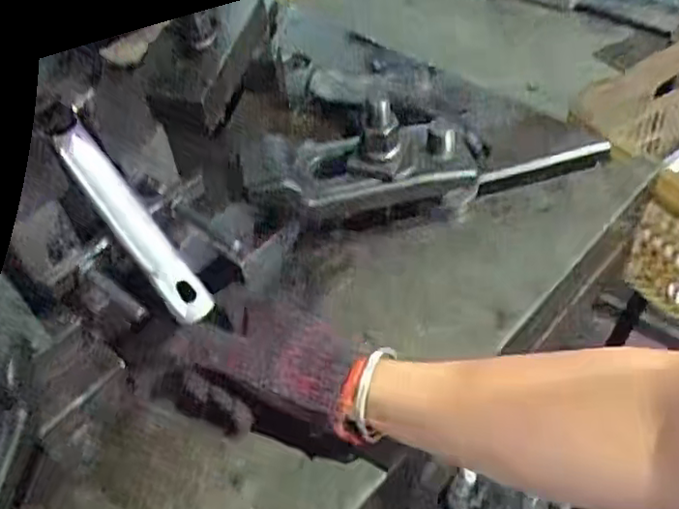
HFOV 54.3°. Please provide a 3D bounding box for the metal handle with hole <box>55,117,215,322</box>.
[{"bbox_3d":[-0.145,-0.020,0.467,0.028,0.153,0.007,-35,15,-4],"label":"metal handle with hole"}]

